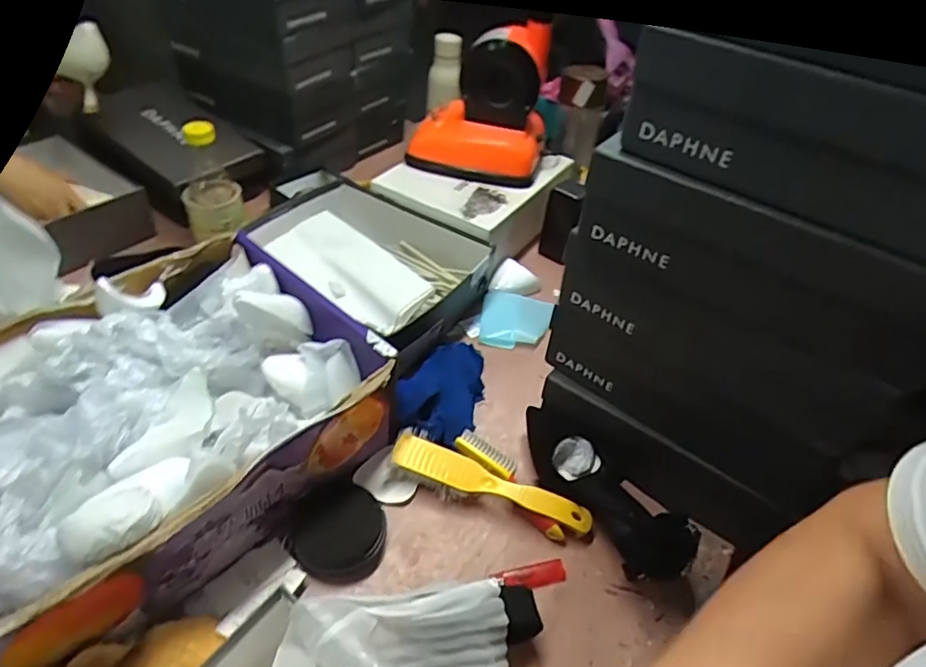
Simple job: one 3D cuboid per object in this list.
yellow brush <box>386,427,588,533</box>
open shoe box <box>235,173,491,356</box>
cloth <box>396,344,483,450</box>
[{"bbox_3d":[0.028,0.169,0.636,0.221,0.040,0.044,19,45,12],"label":"yellow brush"},{"bbox_3d":[-0.151,-0.128,0.894,0.384,0.090,0.213,32,49,23],"label":"open shoe box"},{"bbox_3d":[-0.024,0.062,0.739,0.094,0.046,0.163,12,44,5],"label":"cloth"}]

